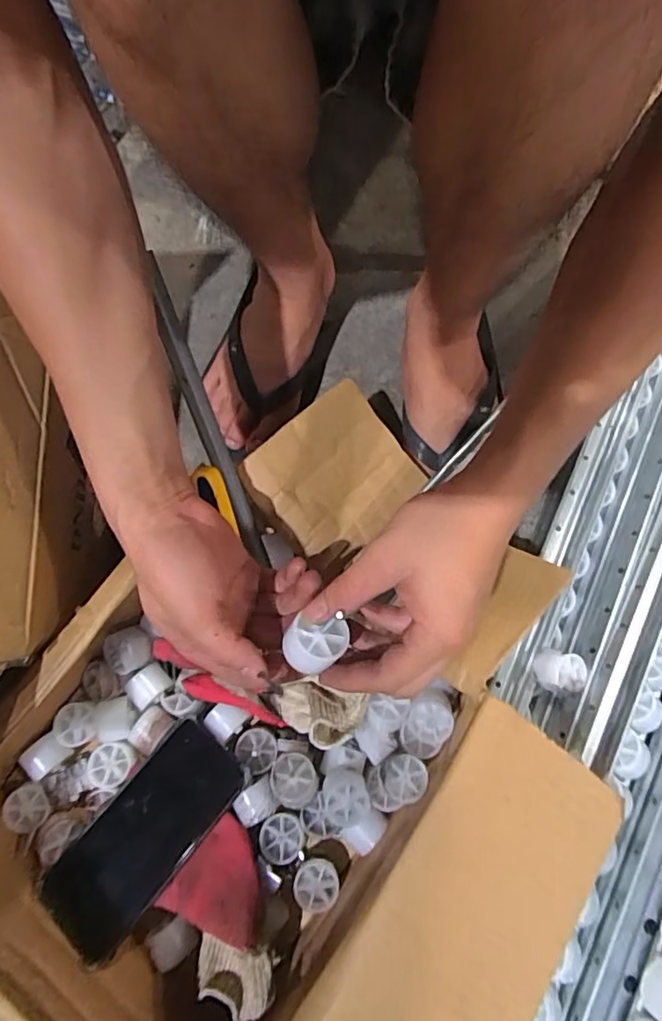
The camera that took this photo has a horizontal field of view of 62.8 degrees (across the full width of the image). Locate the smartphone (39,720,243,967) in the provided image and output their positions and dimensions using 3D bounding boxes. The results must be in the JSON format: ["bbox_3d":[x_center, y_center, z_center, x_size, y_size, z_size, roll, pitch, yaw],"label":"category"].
[{"bbox_3d":[-0.145,0.248,0.419,0.075,0.009,0.163,36,73,18],"label":"smartphone"}]

